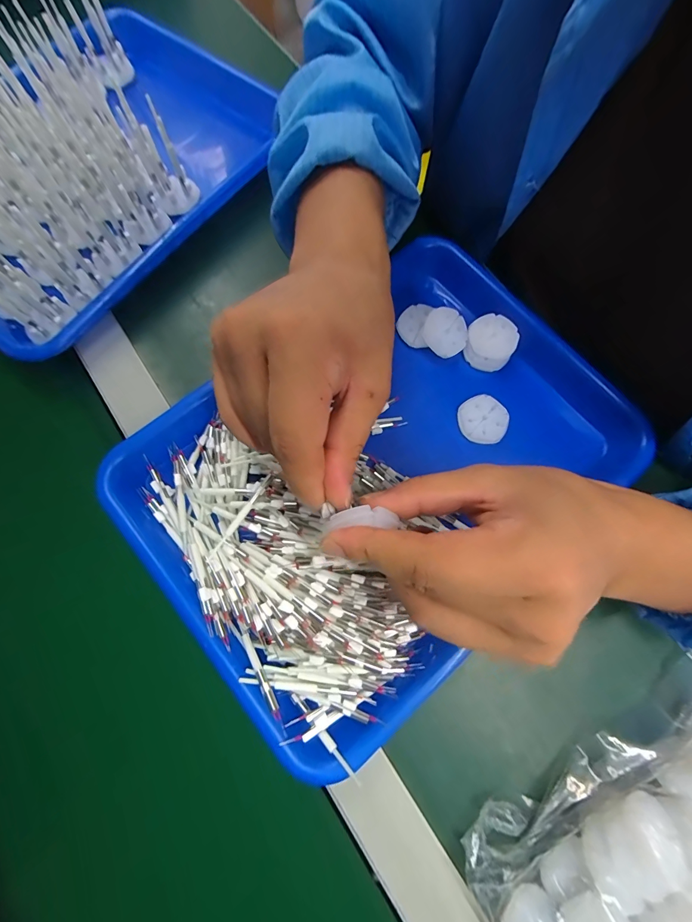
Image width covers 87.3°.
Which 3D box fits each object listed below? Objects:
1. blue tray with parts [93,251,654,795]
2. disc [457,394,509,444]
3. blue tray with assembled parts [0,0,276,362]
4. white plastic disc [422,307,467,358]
[{"bbox_3d":[0.030,0.000,0.274,0.338,0.070,0.240,-40,79,-11],"label":"blue tray with parts"},{"bbox_3d":[0.105,-0.033,0.280,0.037,0.006,0.036,0,75,-2],"label":"disc"},{"bbox_3d":[-0.216,-0.275,0.309,0.232,0.078,0.362,34,76,7],"label":"blue tray with assembled parts"},{"bbox_3d":[0.079,-0.102,0.290,0.036,0.004,0.036,0,94,-3],"label":"white plastic disc"}]

